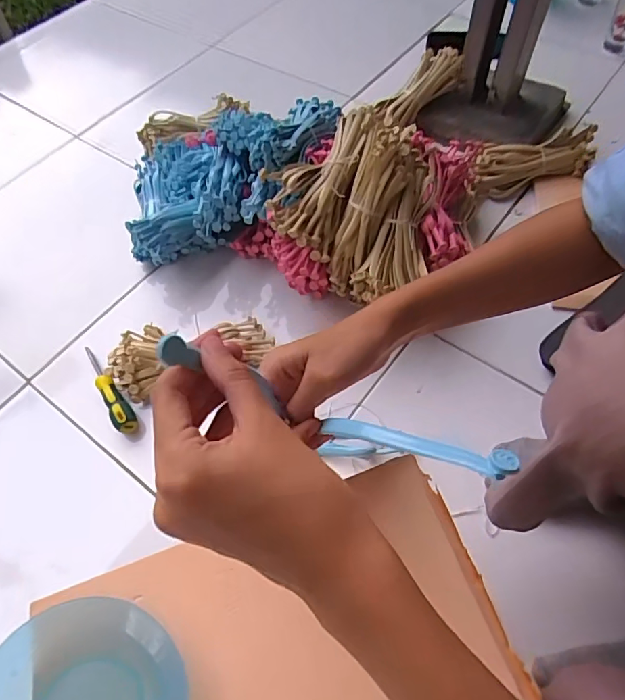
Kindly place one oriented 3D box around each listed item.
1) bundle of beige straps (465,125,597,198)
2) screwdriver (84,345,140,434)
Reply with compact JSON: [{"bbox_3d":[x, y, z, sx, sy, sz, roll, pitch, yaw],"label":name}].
[{"bbox_3d":[0.356,-0.308,0.809,0.228,0.058,0.072,-13,59,-4],"label":"bundle of beige straps"},{"bbox_3d":[-0.283,0.052,0.674,0.029,0.027,0.156,-35,63,-16],"label":"screwdriver"}]

